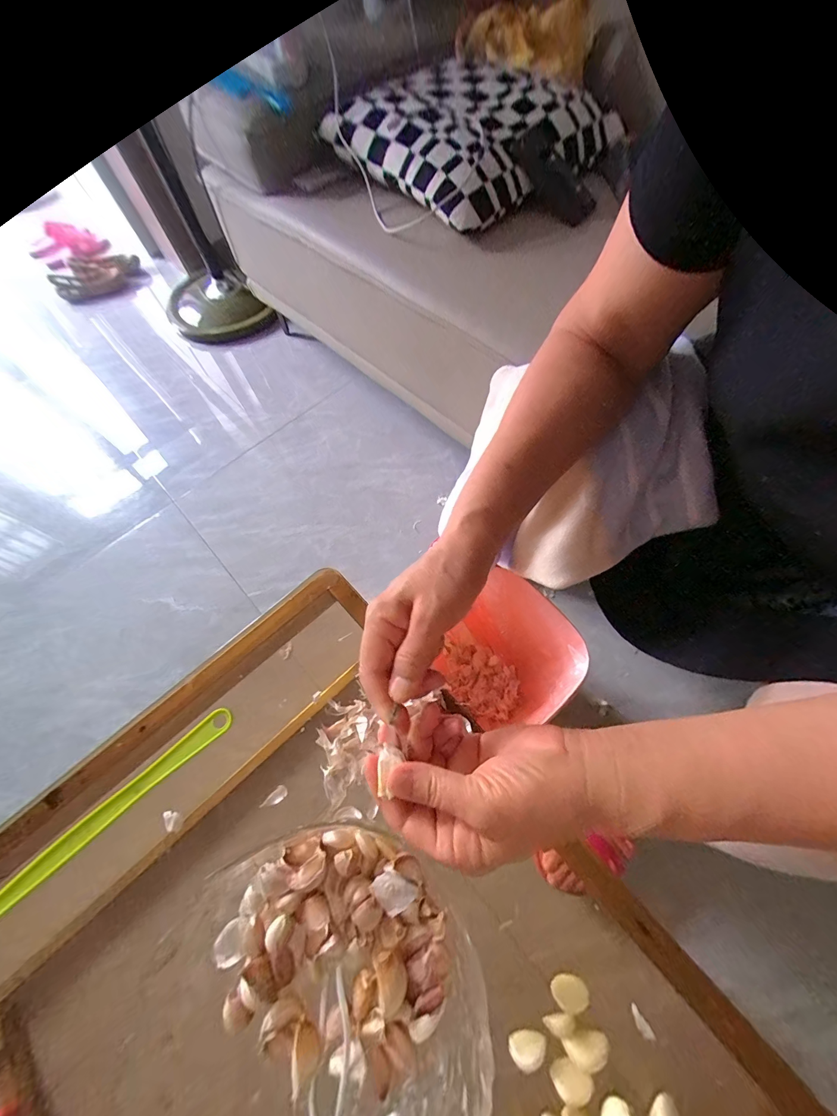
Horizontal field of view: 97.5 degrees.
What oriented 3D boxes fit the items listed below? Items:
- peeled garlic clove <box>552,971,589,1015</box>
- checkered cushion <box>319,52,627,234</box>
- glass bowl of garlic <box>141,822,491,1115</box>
[{"bbox_3d":[0.103,0.296,0.250,0.024,0.007,0.017,10,66,8],"label":"peeled garlic clove"},{"bbox_3d":[0.102,-0.784,0.663,0.406,0.089,0.365,-40,69,-14],"label":"checkered cushion"},{"bbox_3d":[-0.066,0.274,0.229,0.199,0.067,0.172,22,68,13],"label":"glass bowl of garlic"}]

